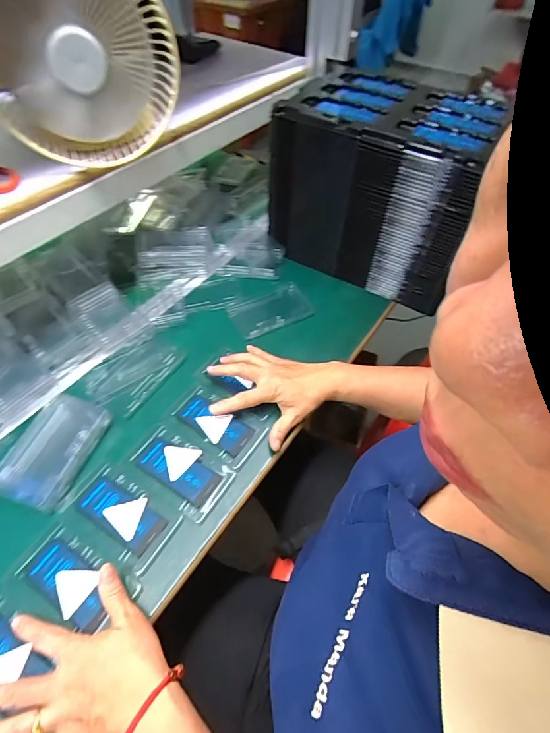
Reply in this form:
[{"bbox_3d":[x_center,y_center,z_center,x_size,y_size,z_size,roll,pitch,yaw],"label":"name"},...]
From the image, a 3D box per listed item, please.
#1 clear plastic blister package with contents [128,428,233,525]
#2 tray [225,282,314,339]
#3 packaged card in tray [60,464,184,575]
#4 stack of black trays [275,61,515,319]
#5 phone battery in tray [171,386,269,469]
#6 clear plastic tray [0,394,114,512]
[{"bbox_3d":[-0.117,0.126,0.470,0.117,0.005,0.070,26,56,17],"label":"clear plastic blister package with contents"},{"bbox_3d":[-0.009,-0.097,0.645,0.128,0.010,0.087,-22,57,-18],"label":"tray"},{"bbox_3d":[-0.174,0.167,0.434,0.119,0.006,0.070,28,57,17],"label":"packaged card in tray"},{"bbox_3d":[0.178,-0.303,0.658,0.310,0.248,0.218,25,56,15],"label":"stack of black trays"},{"bbox_3d":[-0.075,0.075,0.512,0.120,0.006,0.070,31,58,20],"label":"phone battery in tray"},{"bbox_3d":[-0.267,0.099,0.465,0.084,0.031,0.130,11,53,6],"label":"clear plastic tray"}]

